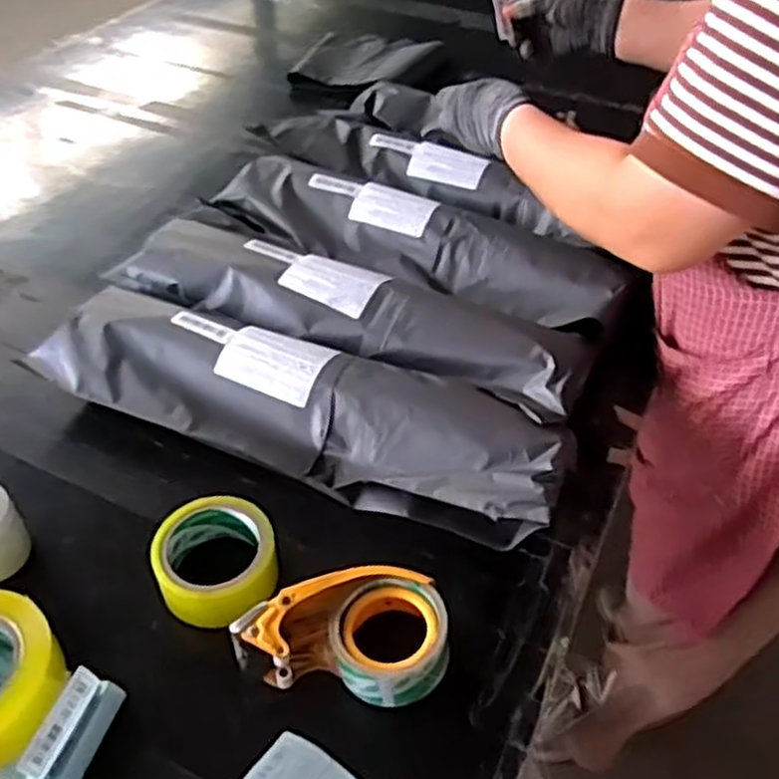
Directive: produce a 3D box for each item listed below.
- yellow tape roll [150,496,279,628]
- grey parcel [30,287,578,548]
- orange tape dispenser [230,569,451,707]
[{"bbox_3d":[-0.142,0.146,0.650,0.096,0.055,0.101,1,45,-1],"label":"yellow tape roll"},{"bbox_3d":[-0.092,0.017,0.755,0.521,0.084,0.155,17,48,15],"label":"grey parcel"},{"bbox_3d":[-0.032,0.188,0.609,0.156,0.064,0.092,10,47,9],"label":"orange tape dispenser"}]

